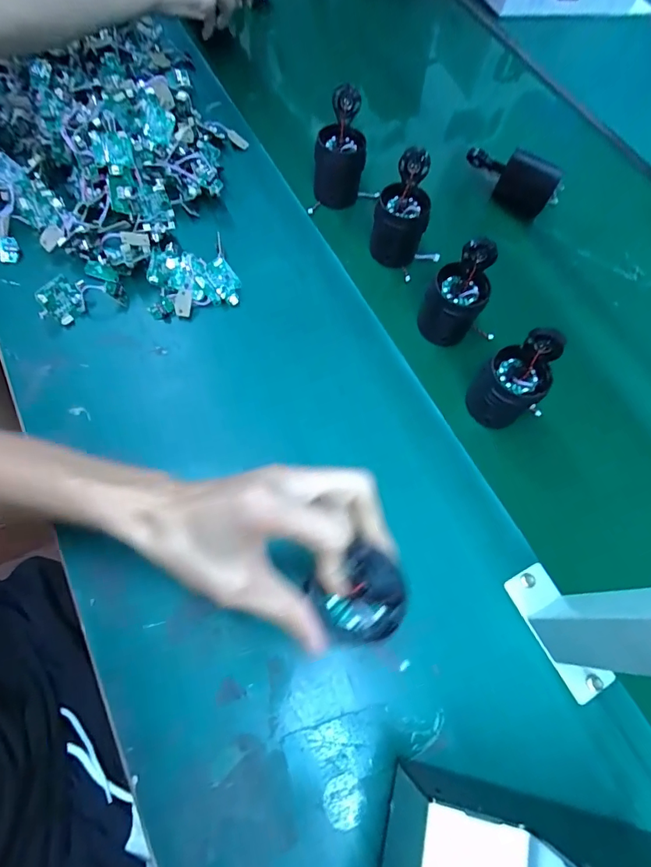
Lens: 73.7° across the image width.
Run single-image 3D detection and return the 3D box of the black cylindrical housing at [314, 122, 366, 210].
[{"bbox_3d":[0.016,-0.321,0.516,0.057,0.067,0.066,5,68,-4],"label":"black cylindrical housing"}]

